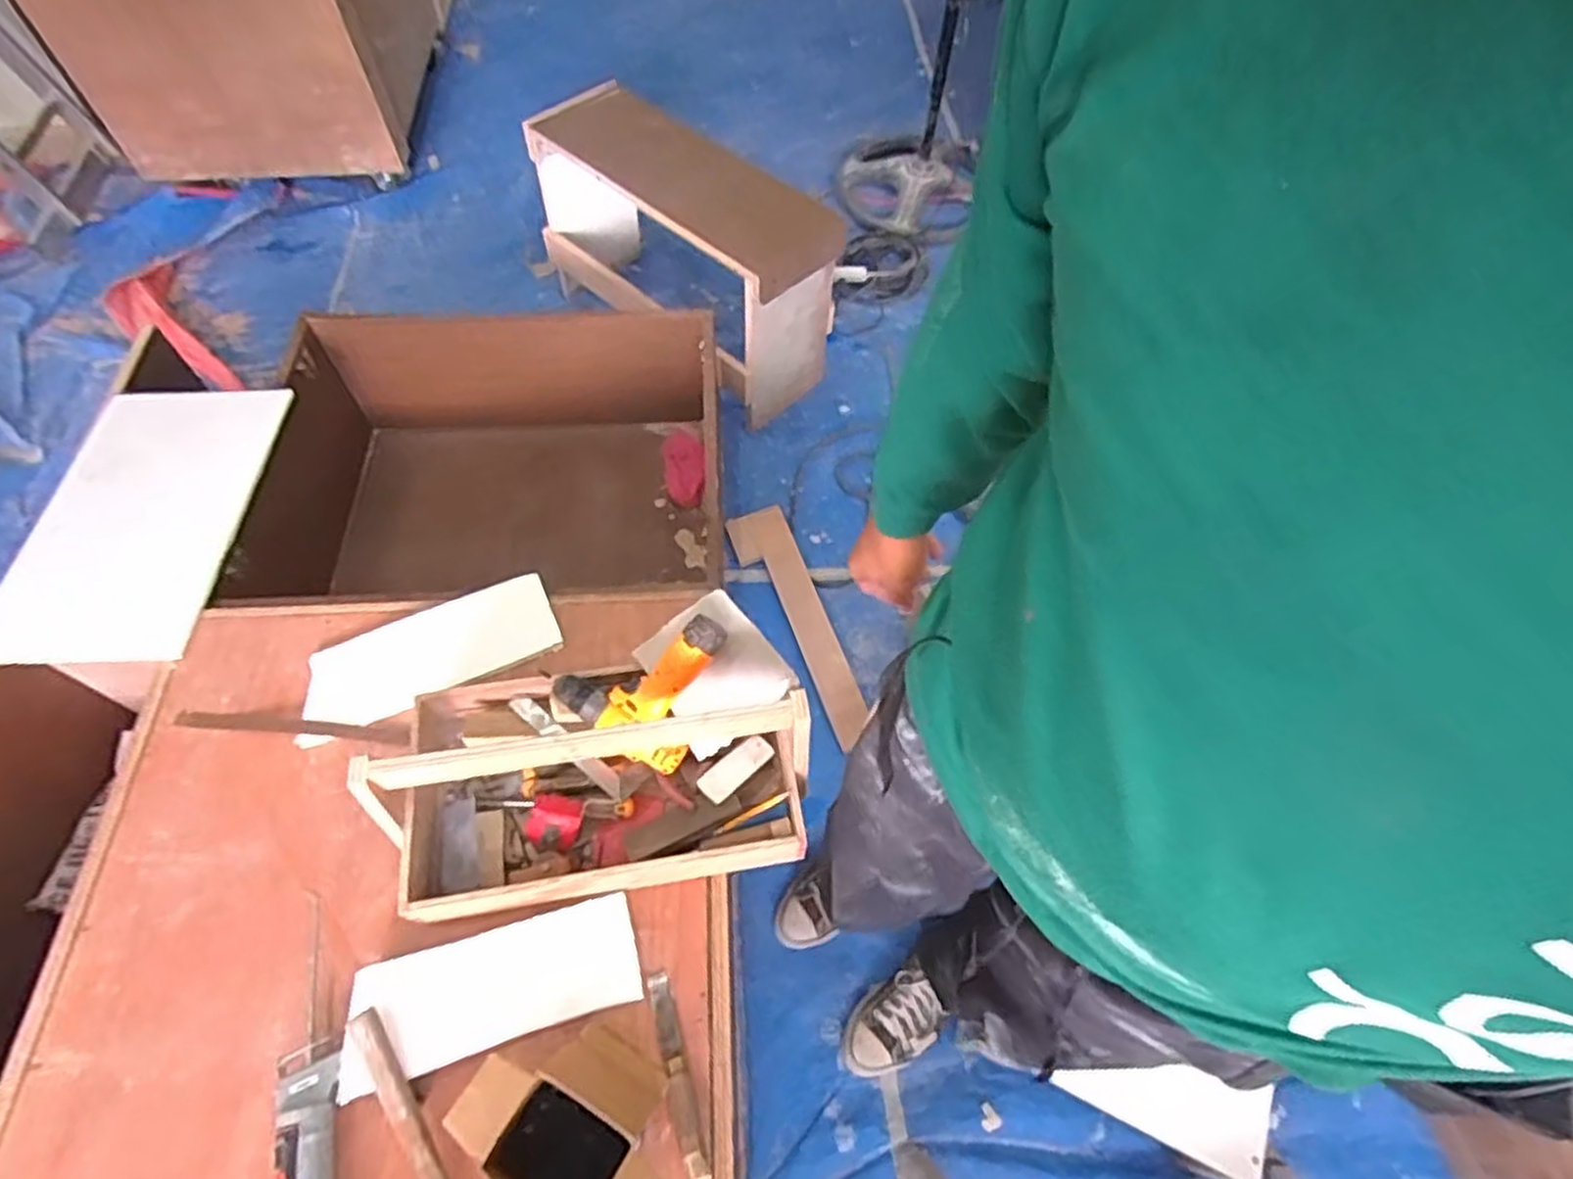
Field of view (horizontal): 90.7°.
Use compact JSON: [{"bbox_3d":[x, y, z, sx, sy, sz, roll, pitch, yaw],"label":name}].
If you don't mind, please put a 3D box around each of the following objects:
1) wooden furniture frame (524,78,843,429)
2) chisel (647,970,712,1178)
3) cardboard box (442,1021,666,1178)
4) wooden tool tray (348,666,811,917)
[{"bbox_3d":[-0.232,-0.756,1.746,0.695,0.432,0.294,40,65,20],"label":"wooden furniture frame"},{"bbox_3d":[-0.123,0.537,0.868,0.026,0.025,0.210,-14,49,-12],"label":"chisel"},{"bbox_3d":[-0.214,0.544,0.799,0.202,0.122,0.152,28,62,14],"label":"cardboard box"},{"bbox_3d":[-0.229,0.214,0.958,0.486,0.207,0.265,-8,60,-7],"label":"wooden tool tray"}]

